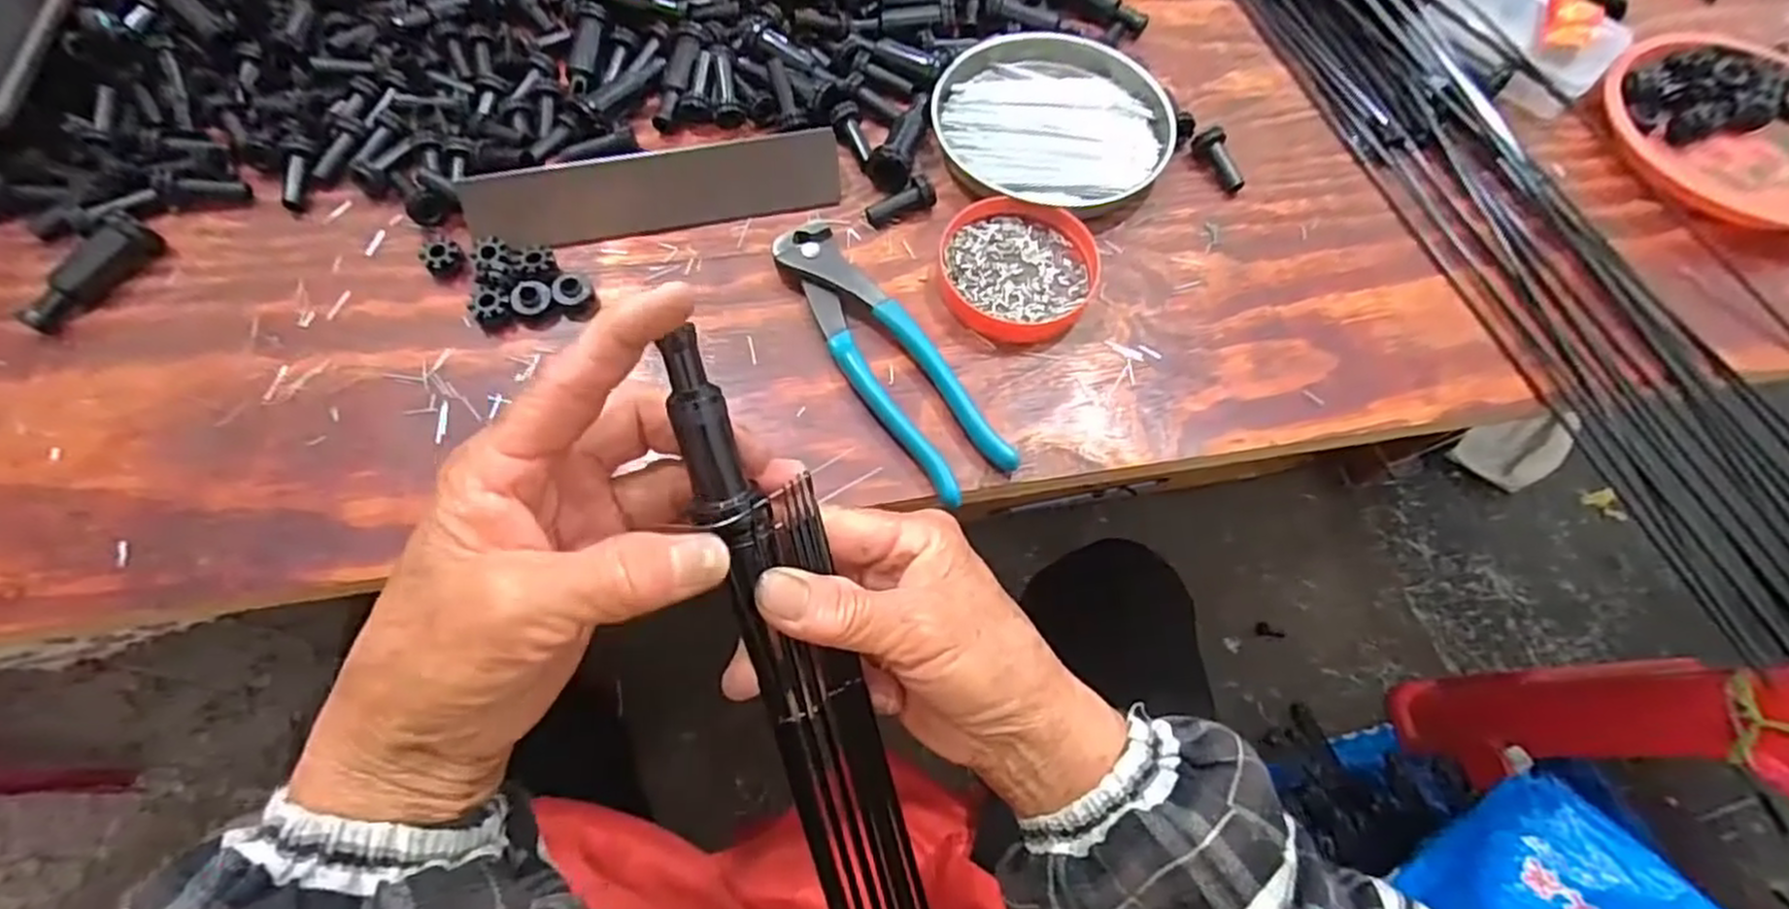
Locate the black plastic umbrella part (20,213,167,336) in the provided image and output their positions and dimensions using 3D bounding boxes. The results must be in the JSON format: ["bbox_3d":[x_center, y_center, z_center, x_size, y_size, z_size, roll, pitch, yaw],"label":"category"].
[{"bbox_3d":[-0.382,-0.086,0.358,0.016,0.019,0.065,24,66,9],"label":"black plastic umbrella part"}]

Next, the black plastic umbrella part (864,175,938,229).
[{"bbox_3d":[0.003,-0.132,0.399,0.037,0.014,0.013,-26,71,4],"label":"black plastic umbrella part"}]

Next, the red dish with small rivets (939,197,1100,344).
[{"bbox_3d":[0.062,-0.094,0.381,0.077,0.012,0.074,1,65,-2],"label":"red dish with small rivets"}]

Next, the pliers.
[{"bbox_3d":[-0.006,-0.048,0.361,0.040,0.016,0.160,-31,70,-16],"label":"pliers"}]

